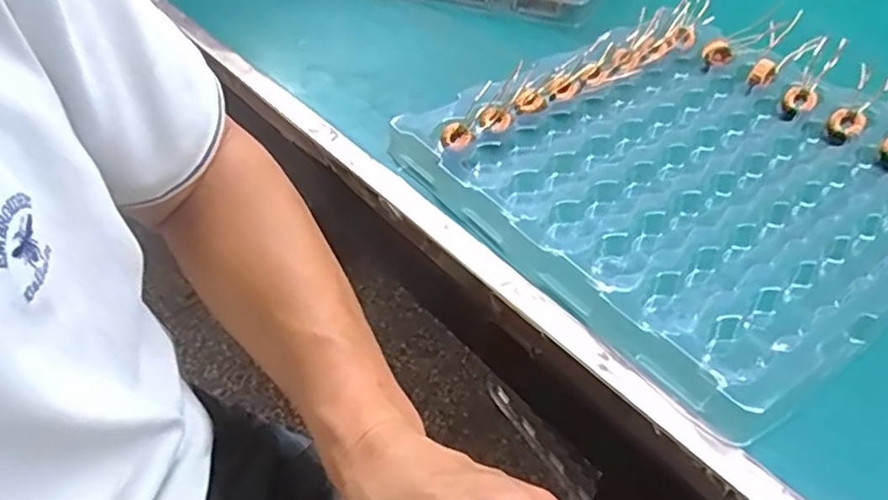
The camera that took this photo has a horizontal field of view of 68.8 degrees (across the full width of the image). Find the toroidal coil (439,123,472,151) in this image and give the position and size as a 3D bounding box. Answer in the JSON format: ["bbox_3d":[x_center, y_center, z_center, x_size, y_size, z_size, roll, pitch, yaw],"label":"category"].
[{"bbox_3d":[0.008,-0.075,0.434,0.021,0.012,0.020,-2,47,2],"label":"toroidal coil"}]

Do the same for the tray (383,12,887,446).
[{"bbox_3d":[0.157,-0.061,0.410,0.283,0.030,0.278,-29,52,-22],"label":"tray"}]

